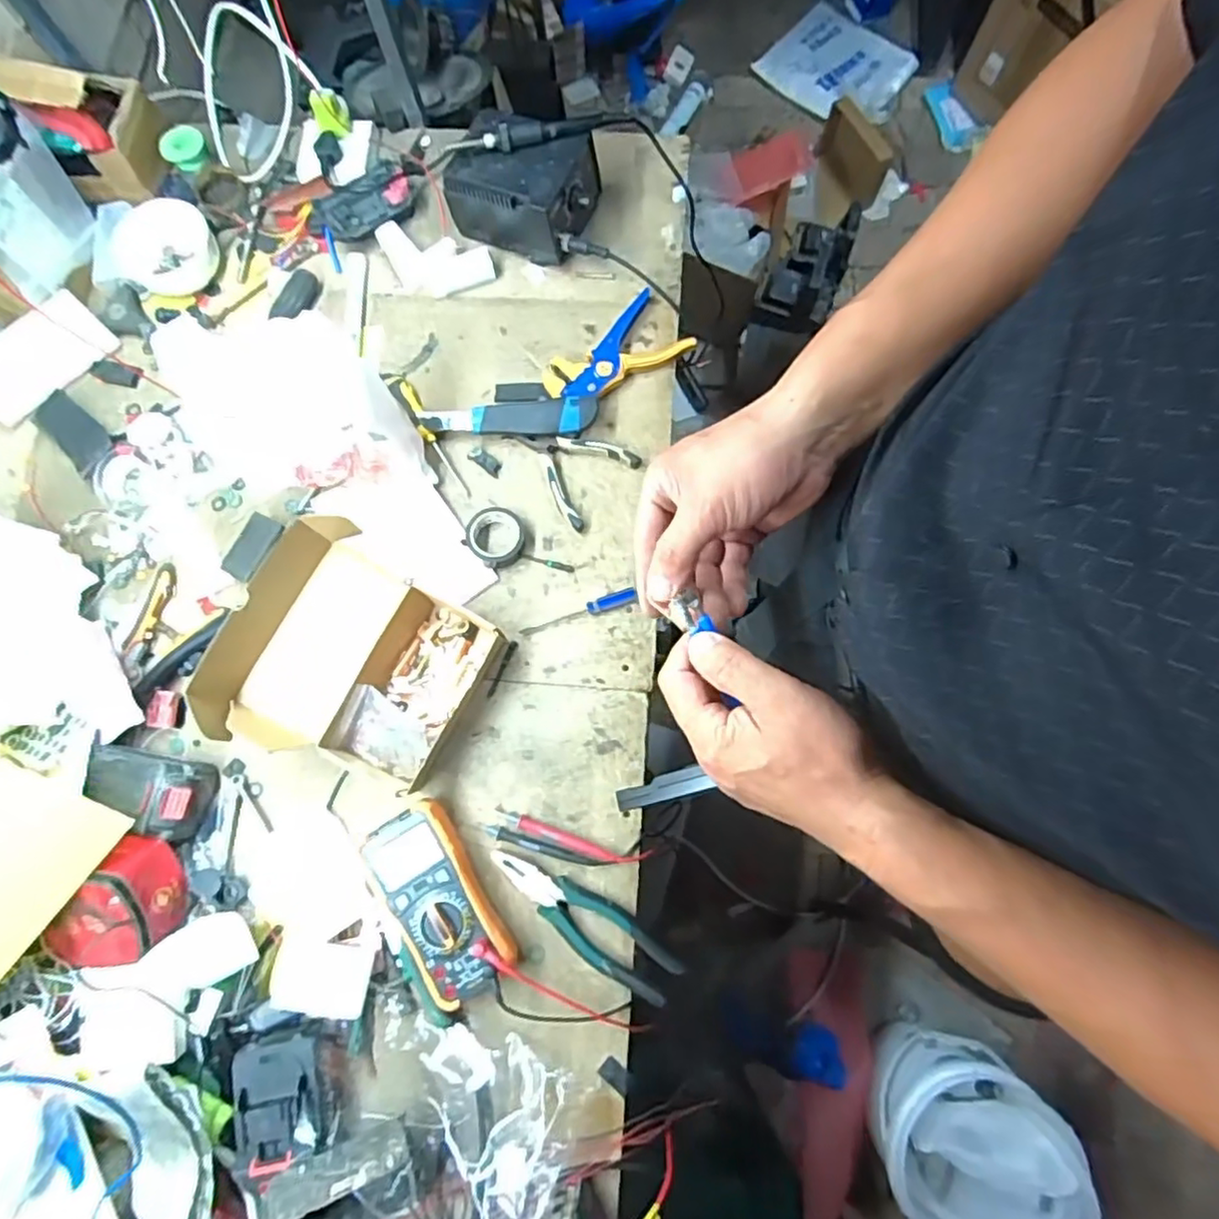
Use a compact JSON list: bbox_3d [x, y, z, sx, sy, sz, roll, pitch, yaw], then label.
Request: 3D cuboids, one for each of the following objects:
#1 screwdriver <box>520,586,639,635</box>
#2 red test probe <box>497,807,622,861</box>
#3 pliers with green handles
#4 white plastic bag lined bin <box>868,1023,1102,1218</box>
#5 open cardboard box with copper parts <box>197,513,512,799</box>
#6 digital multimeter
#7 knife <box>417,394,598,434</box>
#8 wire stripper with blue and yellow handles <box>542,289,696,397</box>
[{"bbox_3d":[-0.032,0.002,0.695,0.125,0.011,0.017,-16,79,-2],"label":"screwdriver"},{"bbox_3d":[-0.051,0.218,0.646,0.125,0.009,0.014,20,80,5],"label":"red test probe"},{"bbox_3d":[-0.027,0.287,0.617,0.194,0.020,0.053,35,82,7],"label":"pliers with green handles"},{"bbox_3d":[0.553,0.834,1.073,0.256,0.250,0.261,0,79,1],"label":"white plastic bag lined bin"},{"bbox_3d":[-0.239,0.051,0.634,0.205,0.117,0.194,27,81,6],"label":"open cardboard box with copper parts"},{"bbox_3d":[-0.161,0.270,0.615,0.094,0.034,0.170,-30,80,-4],"label":"digital multimeter"},{"bbox_3d":[-0.111,-0.208,0.729,0.192,0.032,0.043,-4,79,0],"label":"knife"},{"bbox_3d":[0.006,-0.282,0.747,0.157,0.027,0.085,-36,80,-5],"label":"wire stripper with blue and yellow handles"}]

